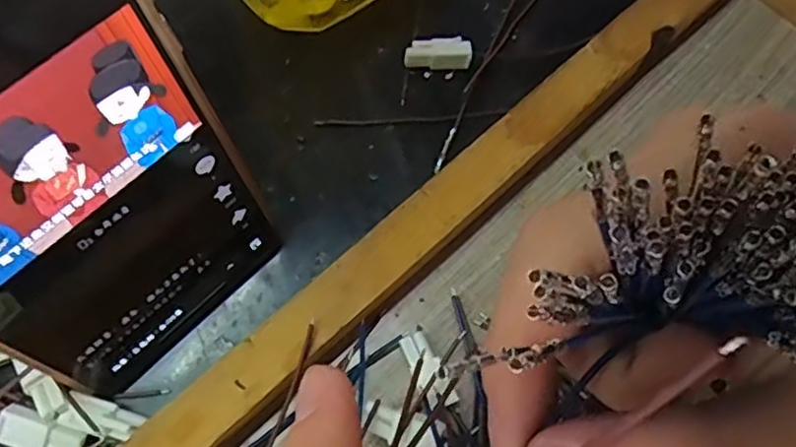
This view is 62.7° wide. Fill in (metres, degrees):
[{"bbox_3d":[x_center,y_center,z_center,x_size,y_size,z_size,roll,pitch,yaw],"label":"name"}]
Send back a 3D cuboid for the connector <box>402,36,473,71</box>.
[{"bbox_3d":[0.016,-0.068,0.259,0.026,0.011,0.009,0,69,-2],"label":"connector"}]

